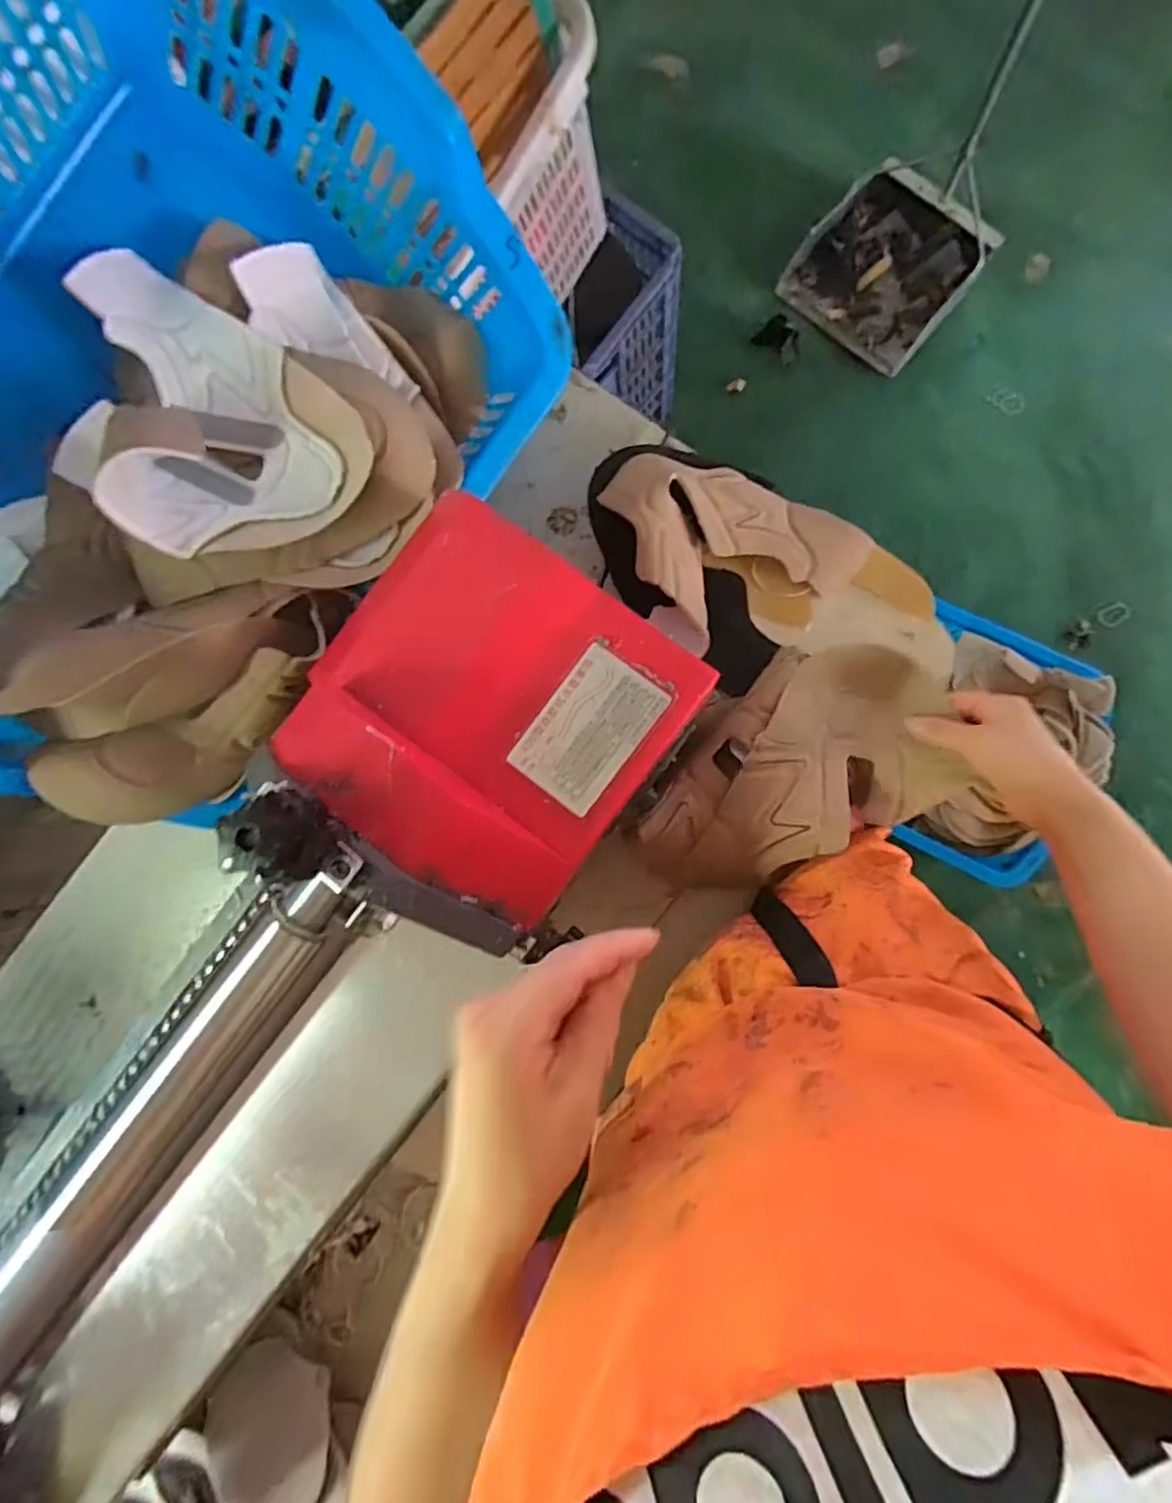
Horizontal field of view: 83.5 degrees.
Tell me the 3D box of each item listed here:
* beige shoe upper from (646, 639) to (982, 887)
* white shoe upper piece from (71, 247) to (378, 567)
[{"bbox_3d":[0.162,0.010,0.539,0.272,0.073,0.158,-23,83,5],"label":"beige shoe upper"},{"bbox_3d":[-0.283,-0.271,0.493,0.177,0.063,0.240,-26,83,3],"label":"white shoe upper piece"}]

